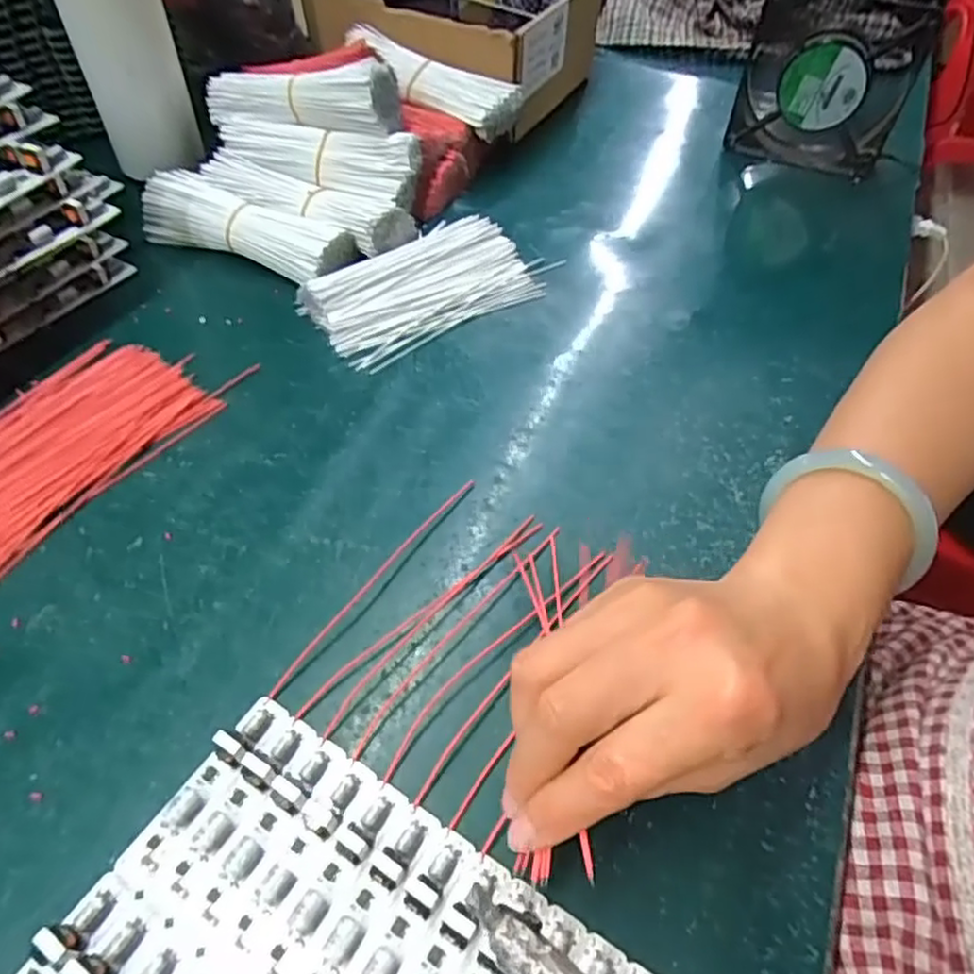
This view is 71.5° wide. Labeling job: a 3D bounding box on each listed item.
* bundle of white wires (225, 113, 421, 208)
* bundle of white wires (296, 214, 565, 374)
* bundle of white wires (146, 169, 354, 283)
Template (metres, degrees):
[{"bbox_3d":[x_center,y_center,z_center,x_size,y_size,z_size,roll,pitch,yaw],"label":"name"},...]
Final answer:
[{"bbox_3d":[-0.121,-0.232,0.474,0.141,0.035,0.041,17,53,11],"label":"bundle of white wires"},{"bbox_3d":[-0.039,-0.134,0.444,0.156,0.023,0.085,-28,58,-22],"label":"bundle of white wires"},{"bbox_3d":[-0.162,-0.173,0.457,0.147,0.036,0.042,20,54,14],"label":"bundle of white wires"}]

